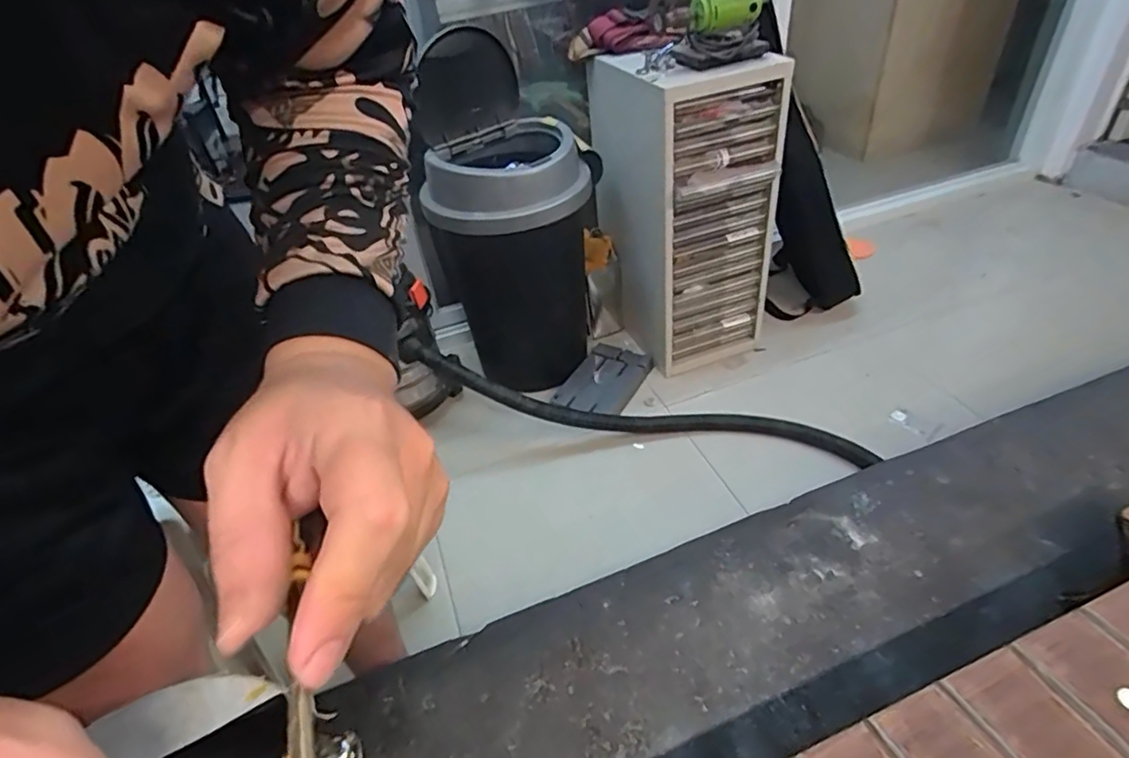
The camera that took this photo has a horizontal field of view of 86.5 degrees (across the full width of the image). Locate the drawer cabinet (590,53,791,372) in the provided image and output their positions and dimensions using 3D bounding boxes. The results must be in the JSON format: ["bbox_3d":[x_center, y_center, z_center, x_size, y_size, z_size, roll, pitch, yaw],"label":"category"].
[{"bbox_3d":[0.289,-0.405,1.478,0.289,0.711,0.359,-19,41,-14],"label":"drawer cabinet"}]

